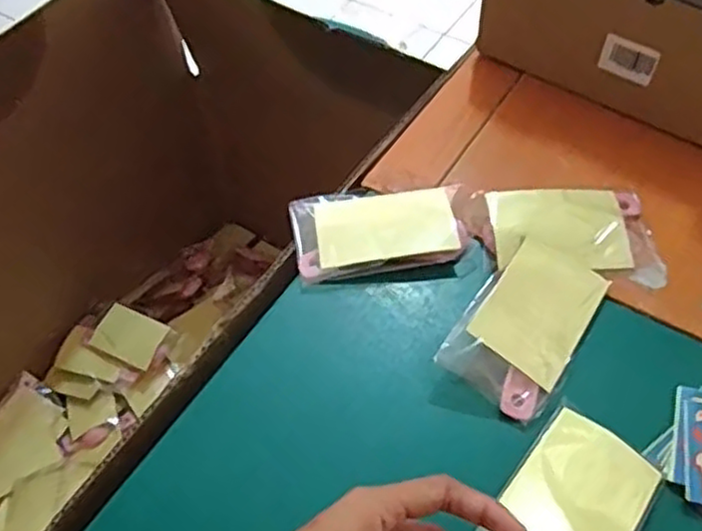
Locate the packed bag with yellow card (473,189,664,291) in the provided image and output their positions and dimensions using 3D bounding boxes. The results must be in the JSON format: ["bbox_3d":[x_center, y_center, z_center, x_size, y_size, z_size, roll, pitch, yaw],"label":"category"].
[{"bbox_3d":[0.146,-0.020,0.474,0.117,0.022,0.072,-2,54,-2],"label":"packed bag with yellow card"}]

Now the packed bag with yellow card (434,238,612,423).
[{"bbox_3d":[0.108,0.033,0.431,0.065,0.026,0.110,30,59,19],"label":"packed bag with yellow card"}]

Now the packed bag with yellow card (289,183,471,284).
[{"bbox_3d":[0.020,-0.026,0.481,0.117,0.014,0.073,-7,55,-5],"label":"packed bag with yellow card"}]

